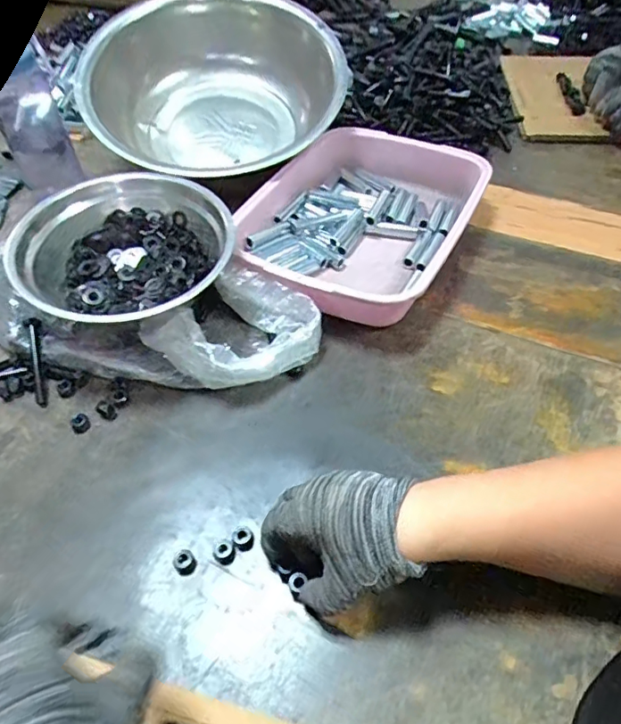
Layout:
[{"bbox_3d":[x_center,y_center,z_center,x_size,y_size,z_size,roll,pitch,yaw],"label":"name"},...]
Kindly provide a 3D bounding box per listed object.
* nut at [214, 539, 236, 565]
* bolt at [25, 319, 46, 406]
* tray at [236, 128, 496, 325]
[{"bbox_3d":[-0.067,0.149,0.420,0.016,0.006,0.016,0,50,0],"label":"nut"},{"bbox_3d":[-0.275,0.000,0.542,0.015,0.008,0.095,-13,73,-9],"label":"bolt"},{"bbox_3d":[0.056,-0.177,0.653,0.247,0.063,0.329,22,53,17],"label":"tray"}]

